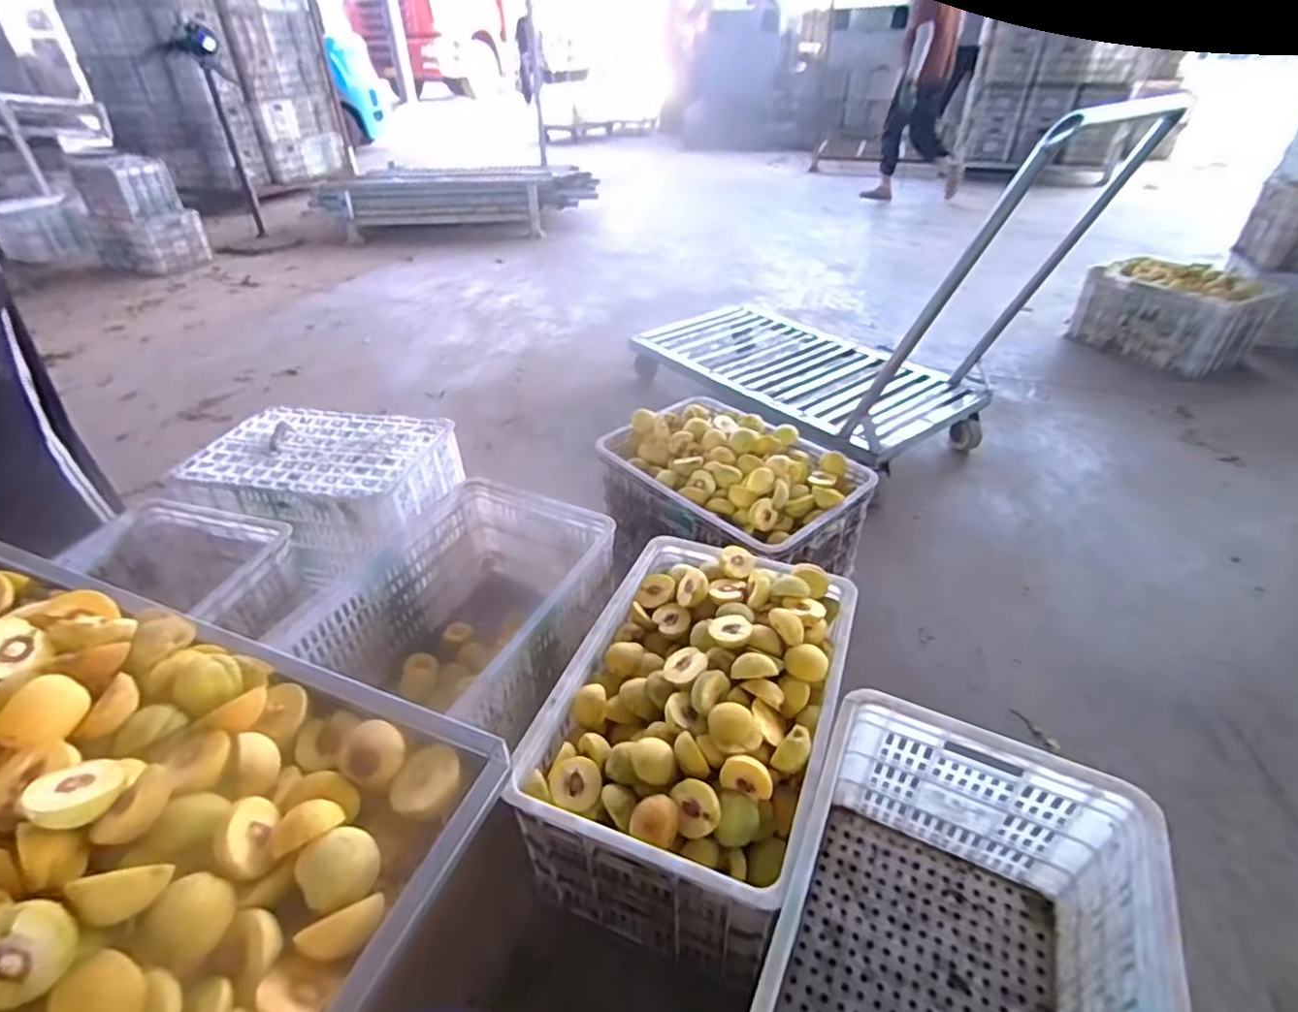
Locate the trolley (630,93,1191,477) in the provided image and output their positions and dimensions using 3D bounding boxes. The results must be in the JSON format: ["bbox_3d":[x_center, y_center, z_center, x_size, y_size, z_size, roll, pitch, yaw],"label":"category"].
[{"bbox_3d":[0.496,-0.611,1.776,0.605,0.716,1.138,-30,46,-30],"label":"trolley"}]

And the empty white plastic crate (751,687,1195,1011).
[{"bbox_3d":[0.322,0.539,0.699,0.355,0.271,0.519,16,42,22],"label":"empty white plastic crate"}]

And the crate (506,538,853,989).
[{"bbox_3d":[0.078,0.327,0.955,0.347,0.291,0.524,14,41,19],"label":"crate"}]

